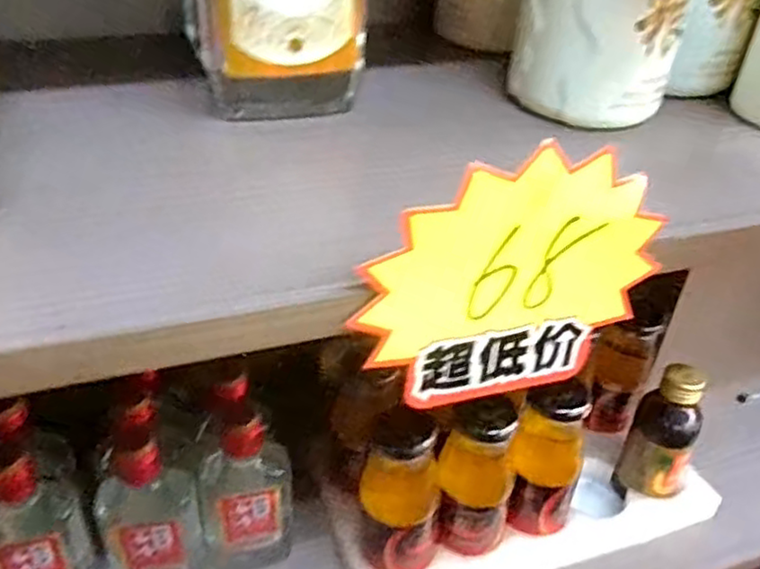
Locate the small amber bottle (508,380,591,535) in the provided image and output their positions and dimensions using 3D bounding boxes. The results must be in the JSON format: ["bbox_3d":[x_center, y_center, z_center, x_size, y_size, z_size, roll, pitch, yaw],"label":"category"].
[{"bbox_3d":[0.114,0.122,0.475,0.044,0.116,0.041,2,36,-2],"label":"small amber bottle"}]

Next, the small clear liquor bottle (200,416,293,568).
[{"bbox_3d":[-0.088,0.143,0.464,0.059,0.137,0.029,-10,38,-19],"label":"small clear liquor bottle"}]

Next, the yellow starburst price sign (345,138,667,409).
[{"bbox_3d":[0.050,0.001,0.257,0.115,0.099,0.005,-9,38,-17],"label":"yellow starburst price sign"}]

